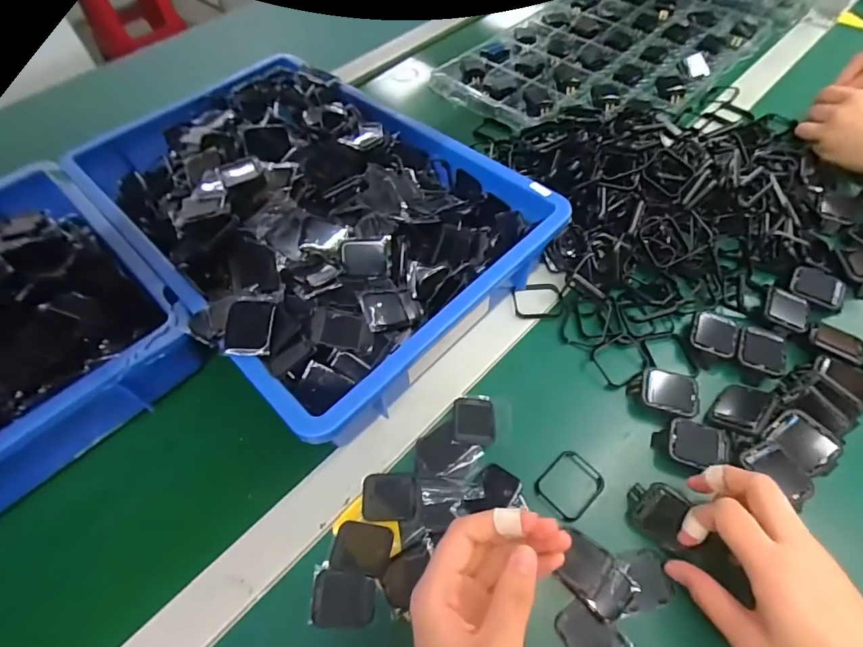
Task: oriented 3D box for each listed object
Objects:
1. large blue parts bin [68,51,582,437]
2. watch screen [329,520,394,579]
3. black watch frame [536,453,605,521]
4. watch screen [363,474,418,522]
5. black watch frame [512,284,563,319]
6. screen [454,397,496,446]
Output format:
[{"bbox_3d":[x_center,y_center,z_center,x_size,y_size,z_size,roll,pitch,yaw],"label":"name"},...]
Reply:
[{"bbox_3d":[-0.123,-0.113,0.436,0.408,0.104,0.282,39,67,24],"label":"large blue parts bin"},{"bbox_3d":[-0.048,0.155,0.312,0.040,0.004,0.031,7,58,7],"label":"watch screen"},{"bbox_3d":[0.102,0.119,0.332,0.046,0.004,0.038,-38,63,-19],"label":"black watch frame"},{"bbox_3d":[-0.031,0.126,0.330,0.039,0.004,0.033,-1,57,2],"label":"watch screen"},{"bbox_3d":[0.099,-0.022,0.423,0.045,0.009,0.034,0,57,3],"label":"black watch frame"},{"bbox_3d":[0.034,0.077,0.359,0.031,0.006,0.039,-1,57,3],"label":"screen"}]

